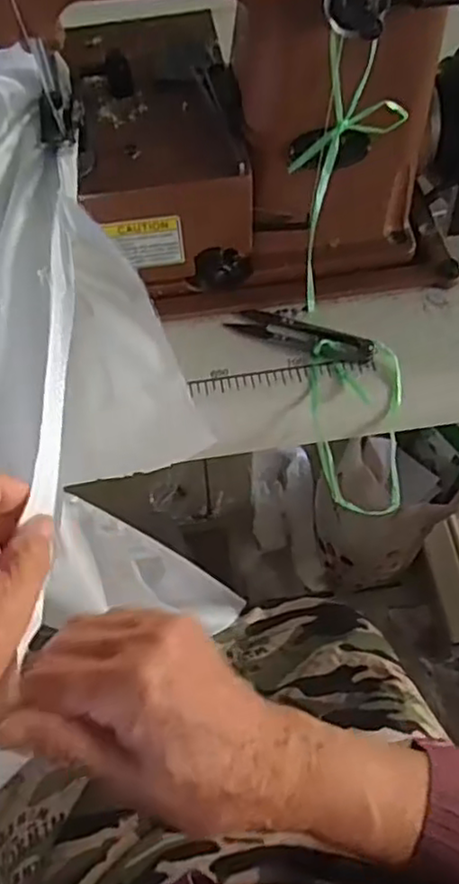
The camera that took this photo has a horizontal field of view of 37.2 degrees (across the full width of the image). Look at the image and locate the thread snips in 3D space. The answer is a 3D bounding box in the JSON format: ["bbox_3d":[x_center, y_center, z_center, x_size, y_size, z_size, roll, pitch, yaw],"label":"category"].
[{"bbox_3d":[0.048,-0.073,0.461,0.099,0.009,0.026,21,63,14],"label":"thread snips"}]

